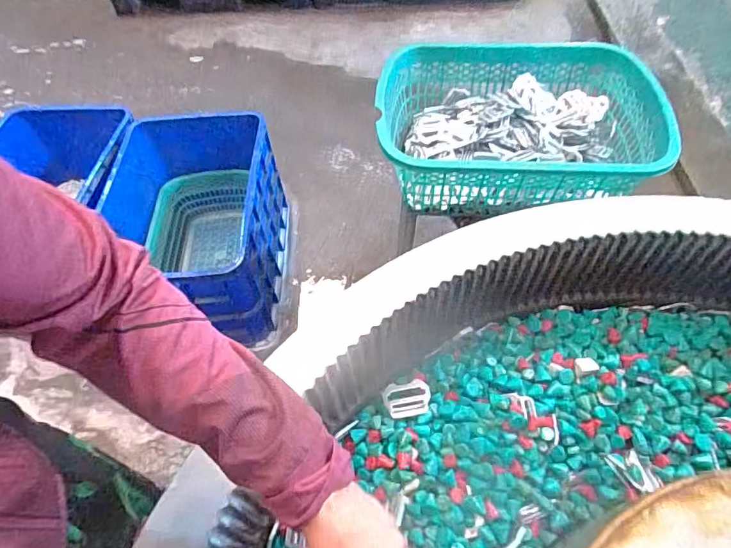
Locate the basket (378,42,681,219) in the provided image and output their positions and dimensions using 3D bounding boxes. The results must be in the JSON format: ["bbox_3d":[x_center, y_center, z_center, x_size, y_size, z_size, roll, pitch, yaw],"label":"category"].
[{"bbox_3d":[0.254,-0.247,0.834,0.432,0.130,0.316,2,55,5],"label":"basket"}]

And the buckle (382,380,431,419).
[{"bbox_3d":[0.051,0.153,0.597,0.057,0.005,0.047,-6,55,-1],"label":"buckle"}]

